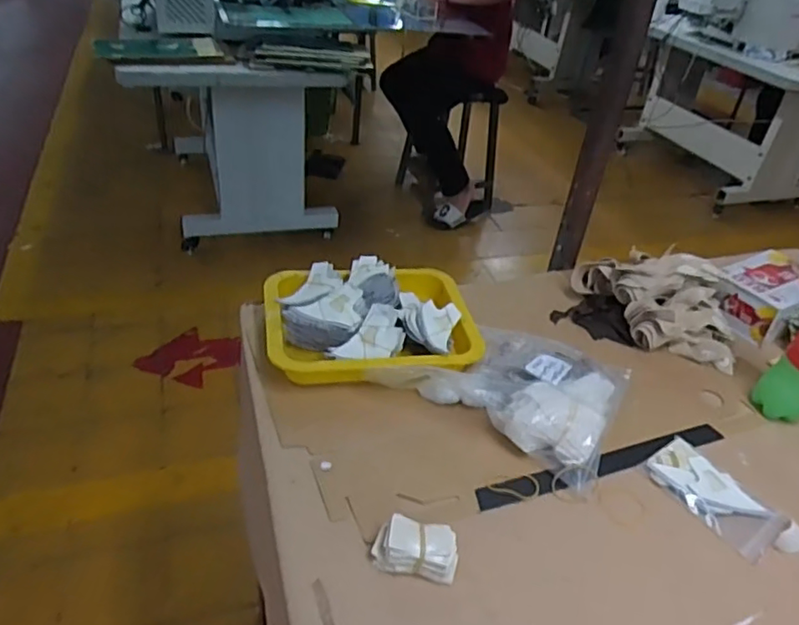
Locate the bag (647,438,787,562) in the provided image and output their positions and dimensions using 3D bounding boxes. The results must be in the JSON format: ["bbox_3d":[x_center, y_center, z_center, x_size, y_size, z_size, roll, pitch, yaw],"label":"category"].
[{"bbox_3d":[0.315,0.185,0.622,0.066,0.011,0.126,-23,46,-34],"label":"bag"}]

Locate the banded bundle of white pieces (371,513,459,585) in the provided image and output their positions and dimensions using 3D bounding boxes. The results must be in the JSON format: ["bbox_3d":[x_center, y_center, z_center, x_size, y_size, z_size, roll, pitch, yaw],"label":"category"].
[{"bbox_3d":[0.015,0.206,0.539,0.074,0.037,0.039,9,37,4],"label":"banded bundle of white pieces"}]

